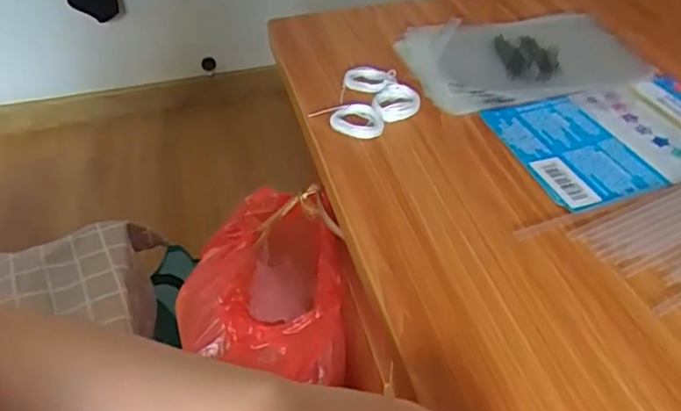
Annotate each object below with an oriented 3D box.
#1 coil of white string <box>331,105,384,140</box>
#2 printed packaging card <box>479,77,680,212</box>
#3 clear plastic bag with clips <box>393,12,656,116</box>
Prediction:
[{"bbox_3d":[0.014,-0.066,0.450,0.040,0.011,0.031,9,44,13],"label":"coil of white string"},{"bbox_3d":[0.214,-0.052,0.434,0.176,0.006,0.117,-13,45,-13],"label":"printed packaging card"},{"bbox_3d":[0.153,-0.137,0.518,0.183,0.012,0.148,-12,43,-10],"label":"clear plastic bag with clips"}]

